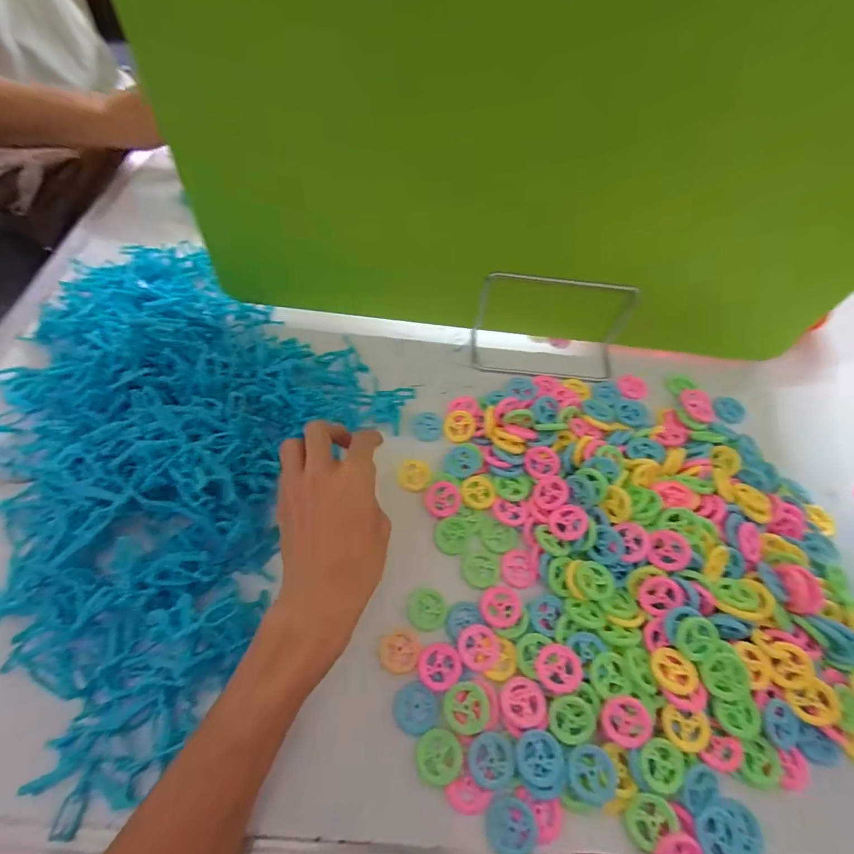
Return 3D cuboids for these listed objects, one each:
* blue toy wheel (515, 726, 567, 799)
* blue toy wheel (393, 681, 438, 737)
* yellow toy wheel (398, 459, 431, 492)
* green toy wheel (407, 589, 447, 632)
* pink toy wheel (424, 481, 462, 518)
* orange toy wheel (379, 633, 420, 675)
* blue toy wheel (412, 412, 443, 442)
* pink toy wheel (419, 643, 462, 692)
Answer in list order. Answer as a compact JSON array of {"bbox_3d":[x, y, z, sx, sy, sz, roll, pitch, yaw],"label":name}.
[{"bbox_3d":[0.072,0.214,0.283,0.030,0.006,0.034,13,59,3],"label":"blue toy wheel"},{"bbox_3d":[-0.008,0.191,0.302,0.029,0.005,0.030,2,59,-3],"label":"blue toy wheel"},{"bbox_3d":[-0.011,0.043,0.392,0.028,0.007,0.030,2,59,-3],"label":"yellow toy wheel"},{"bbox_3d":[0.000,0.136,0.333,0.028,0.005,0.028,2,59,-3],"label":"green toy wheel"},{"bbox_3d":[0.014,0.061,0.374,0.030,0.004,0.030,2,59,-3],"label":"pink toy wheel"},{"bbox_3d":[-0.020,0.161,0.317,0.028,0.004,0.026,2,59,-3],"label":"orange toy wheel"},{"bbox_3d":[0.001,0.001,0.419,0.028,0.011,0.028,2,59,-3],"label":"blue toy wheel"},{"bbox_3d":[0.009,0.168,0.312,0.029,0.005,0.029,0,59,-4],"label":"pink toy wheel"}]

